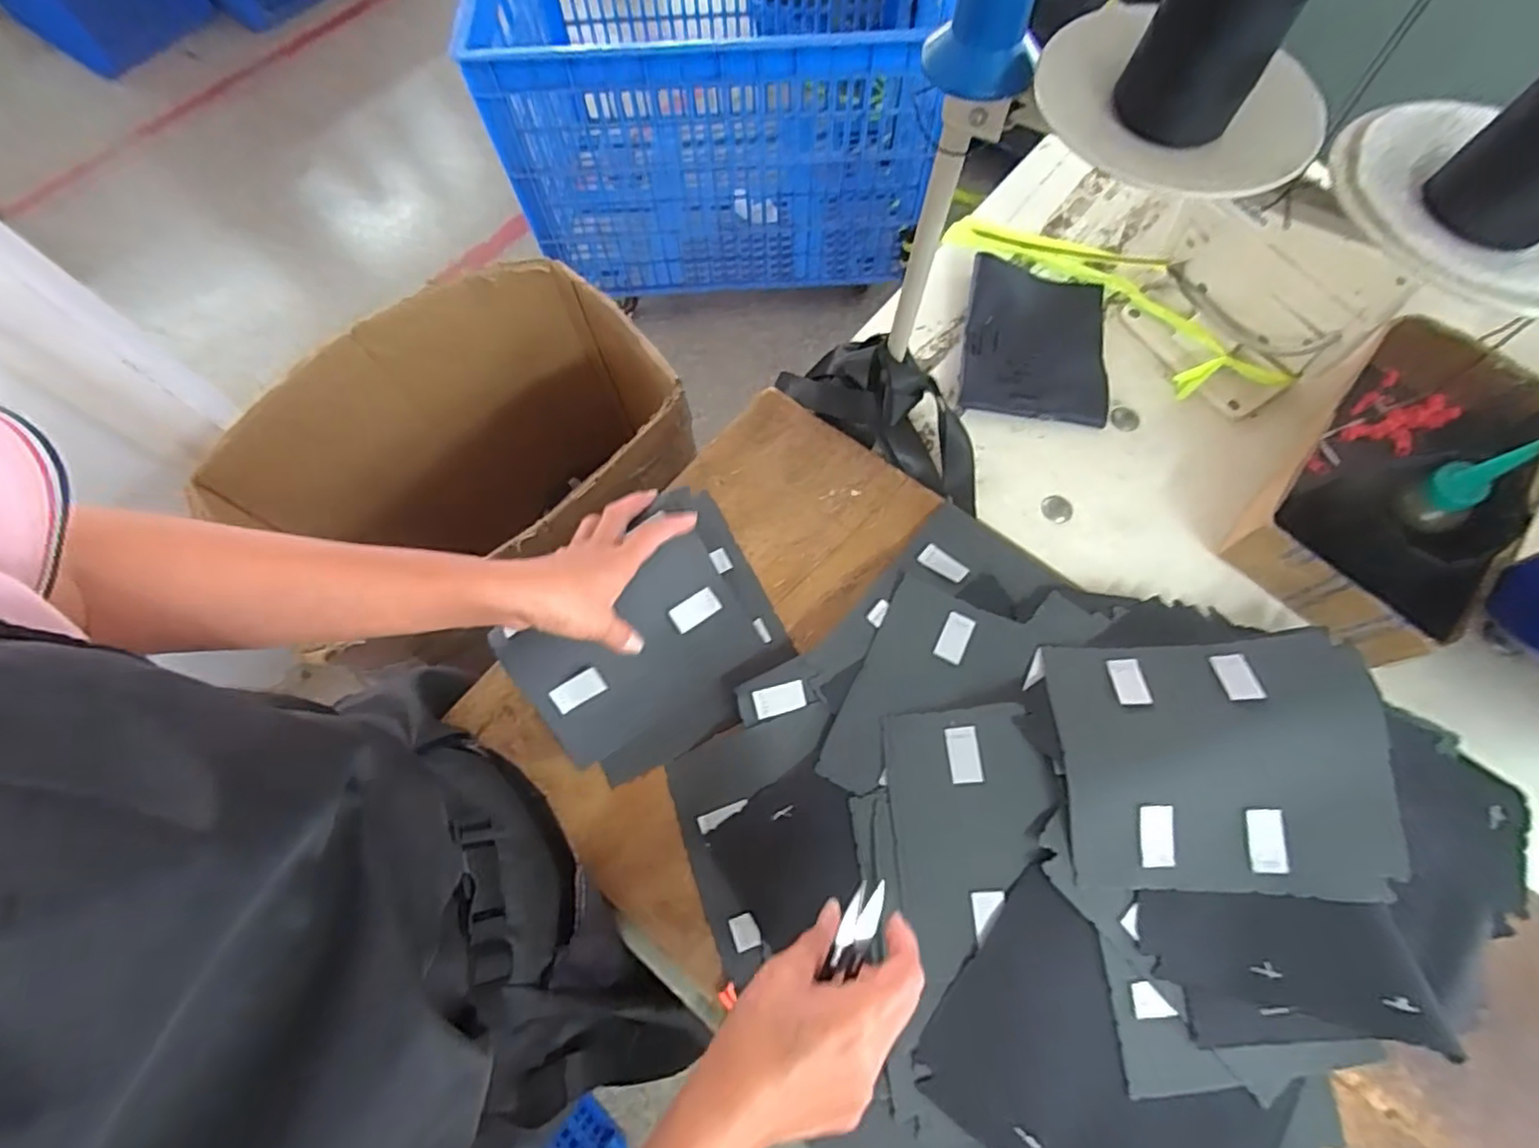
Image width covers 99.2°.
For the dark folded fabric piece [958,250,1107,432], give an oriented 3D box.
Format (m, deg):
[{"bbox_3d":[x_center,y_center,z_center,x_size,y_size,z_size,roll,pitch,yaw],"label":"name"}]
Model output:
[{"bbox_3d":[0.249,-0.219,0.609,0.127,0.020,0.173,9,69,5],"label":"dark folded fabric piece"}]

